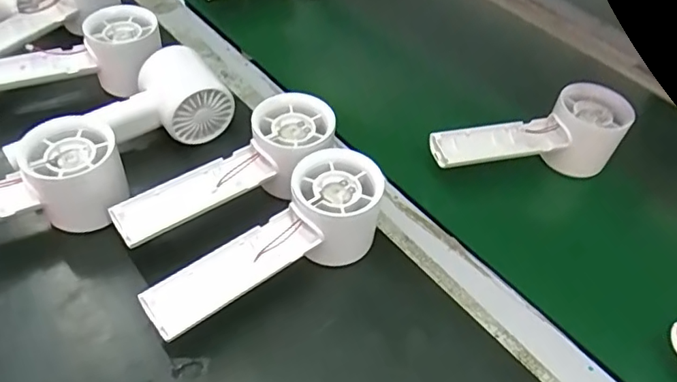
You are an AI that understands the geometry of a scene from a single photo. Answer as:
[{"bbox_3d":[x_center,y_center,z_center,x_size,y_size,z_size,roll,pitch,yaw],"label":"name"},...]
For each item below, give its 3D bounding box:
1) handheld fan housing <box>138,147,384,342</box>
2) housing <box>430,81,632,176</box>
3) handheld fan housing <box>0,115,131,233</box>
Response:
[{"bbox_3d":[-0.044,0.032,0.334,0.155,0.056,0.051,-24,54,-26],"label":"handheld fan housing"},{"bbox_3d":[0.149,-0.046,0.431,0.153,0.054,0.048,-5,48,-10],"label":"housing"},{"bbox_3d":[-0.216,0.006,0.342,0.156,0.057,0.068,-11,49,-16],"label":"handheld fan housing"}]

